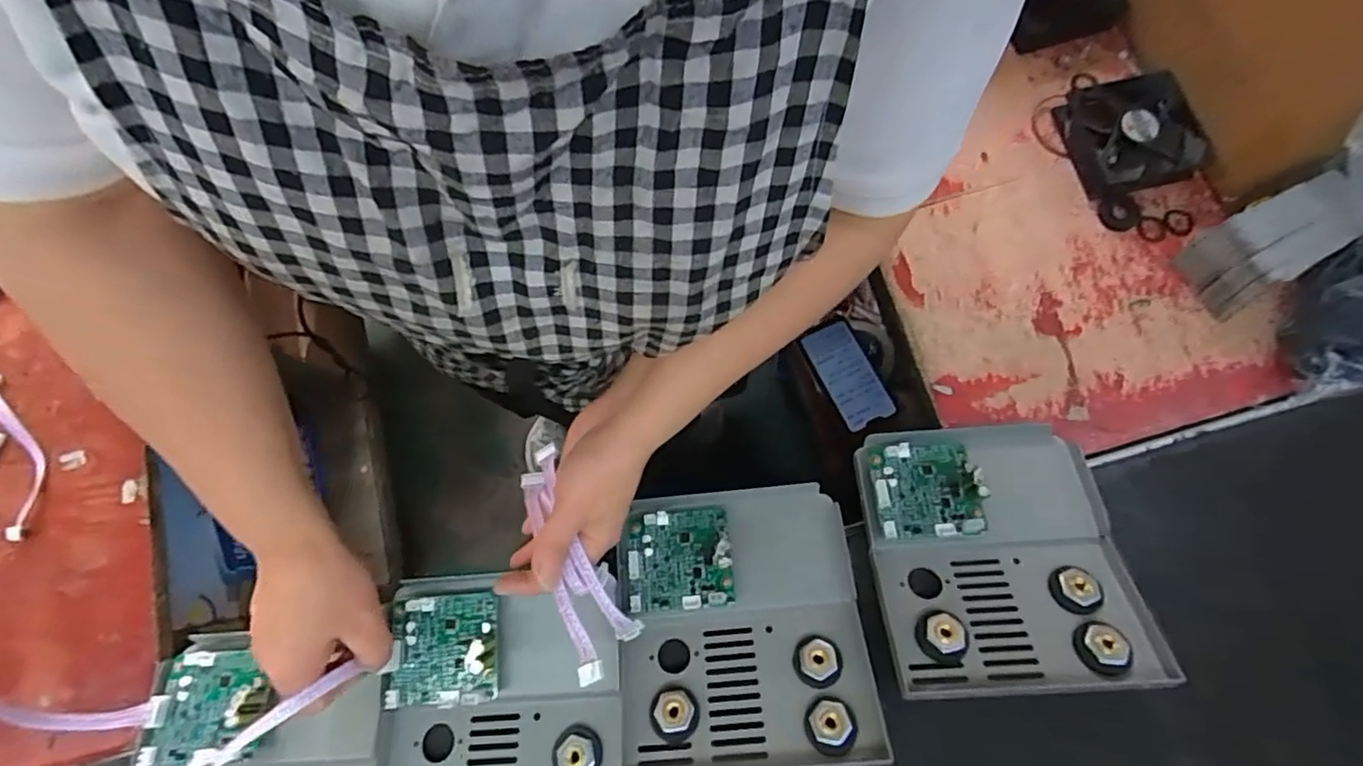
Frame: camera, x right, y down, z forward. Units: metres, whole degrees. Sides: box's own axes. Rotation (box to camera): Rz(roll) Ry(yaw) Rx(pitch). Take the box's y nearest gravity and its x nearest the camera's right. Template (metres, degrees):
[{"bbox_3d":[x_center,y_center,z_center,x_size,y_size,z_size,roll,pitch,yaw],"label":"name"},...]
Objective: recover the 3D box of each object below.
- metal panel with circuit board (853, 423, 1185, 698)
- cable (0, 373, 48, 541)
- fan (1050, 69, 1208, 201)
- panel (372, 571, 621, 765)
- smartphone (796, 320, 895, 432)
[{"bbox_3d":[0.206,0.111,0.402,0.158,0.050,0.174,-3,63,0],"label":"metal panel with circuit board"},{"bbox_3d":[-0.517,0.051,0.460,0.031,0.026,0.139,-22,77,-5],"label":"cable"},{"bbox_3d":[0.374,-0.212,0.499,0.096,0.025,0.097,-13,76,-3],"label":"fan"},{"bbox_3d":[-0.117,0.212,0.377,0.154,0.035,0.170,-4,76,0],"label":"panel"},{"bbox_3d":[0.219,-0.012,0.796,0.072,0.012,0.147,-25,69,2],"label":"smartphone"}]

